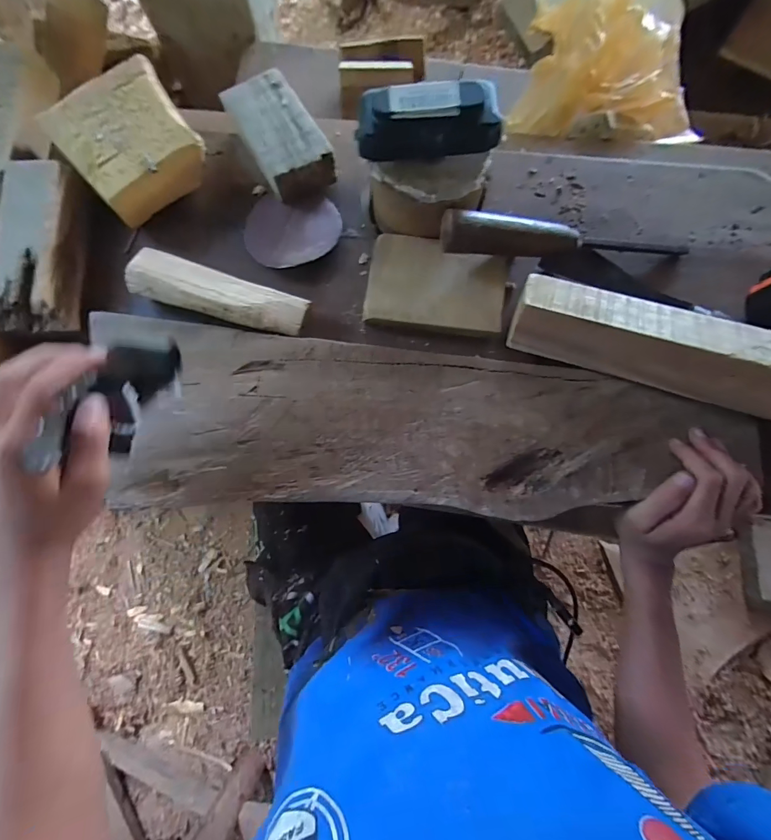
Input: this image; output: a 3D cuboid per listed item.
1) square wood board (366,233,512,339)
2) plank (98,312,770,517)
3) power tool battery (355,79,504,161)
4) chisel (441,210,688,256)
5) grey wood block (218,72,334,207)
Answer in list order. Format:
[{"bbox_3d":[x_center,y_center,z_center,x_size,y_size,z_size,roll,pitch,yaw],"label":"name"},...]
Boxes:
[{"bbox_3d":[0.047,-0.121,0.365,0.122,0.013,0.082,11,81,0],"label":"square wood board"},{"bbox_3d":[0.021,0.001,0.334,0.488,0.022,0.144,3,75,1],"label":"plank"},{"bbox_3d":[0.033,-0.224,0.304,0.104,0.032,0.035,-3,81,-2],"label":"power tool battery"},{"bbox_3d":[0.163,-0.160,0.365,0.234,0.027,0.029,-2,75,-14],"label":"chisel"},{"bbox_3d":[-0.101,-0.271,0.393,0.065,0.040,0.123,-29,82,-4],"label":"grey wood block"}]

